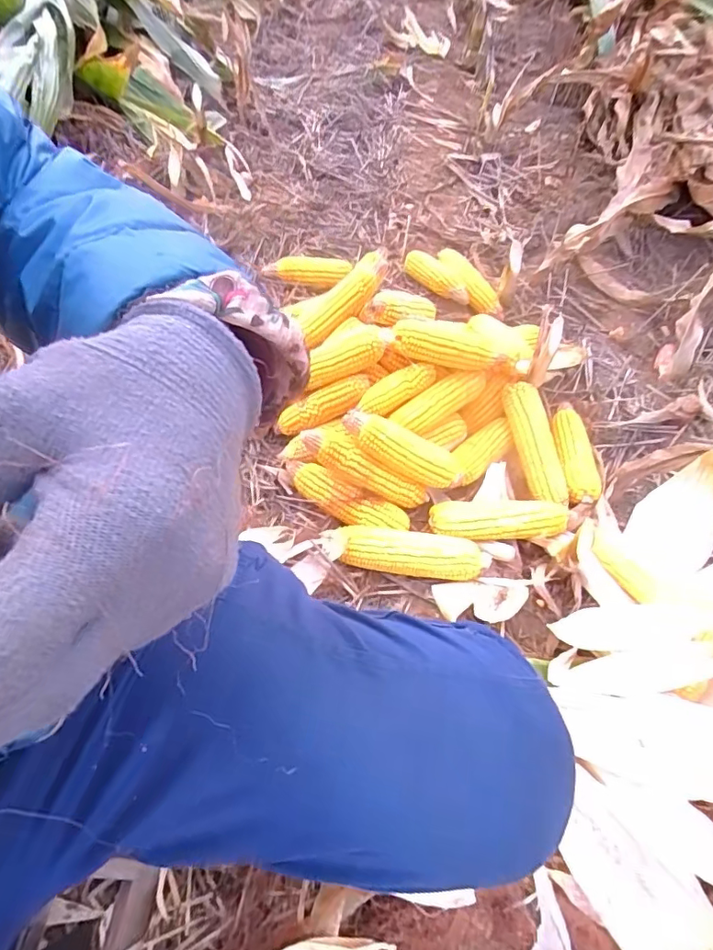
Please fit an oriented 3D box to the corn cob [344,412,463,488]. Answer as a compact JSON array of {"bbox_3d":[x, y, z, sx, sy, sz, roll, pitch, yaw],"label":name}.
[{"bbox_3d":[0.065,-0.036,0.723,0.183,0.046,0.052,28,56,-11],"label":"corn cob"}]

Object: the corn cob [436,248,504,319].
[{"bbox_3d":[0.225,-0.396,1.075,0.055,0.044,0.220,-24,61,-21],"label":"corn cob"}]

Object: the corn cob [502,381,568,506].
[{"bbox_3d":[0.277,-0.052,0.807,0.065,0.045,0.196,-17,86,-12],"label":"corn cob"}]

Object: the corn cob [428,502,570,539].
[{"bbox_3d":[0.201,0.063,0.740,0.192,0.044,0.053,1,55,-6],"label":"corn cob"}]

